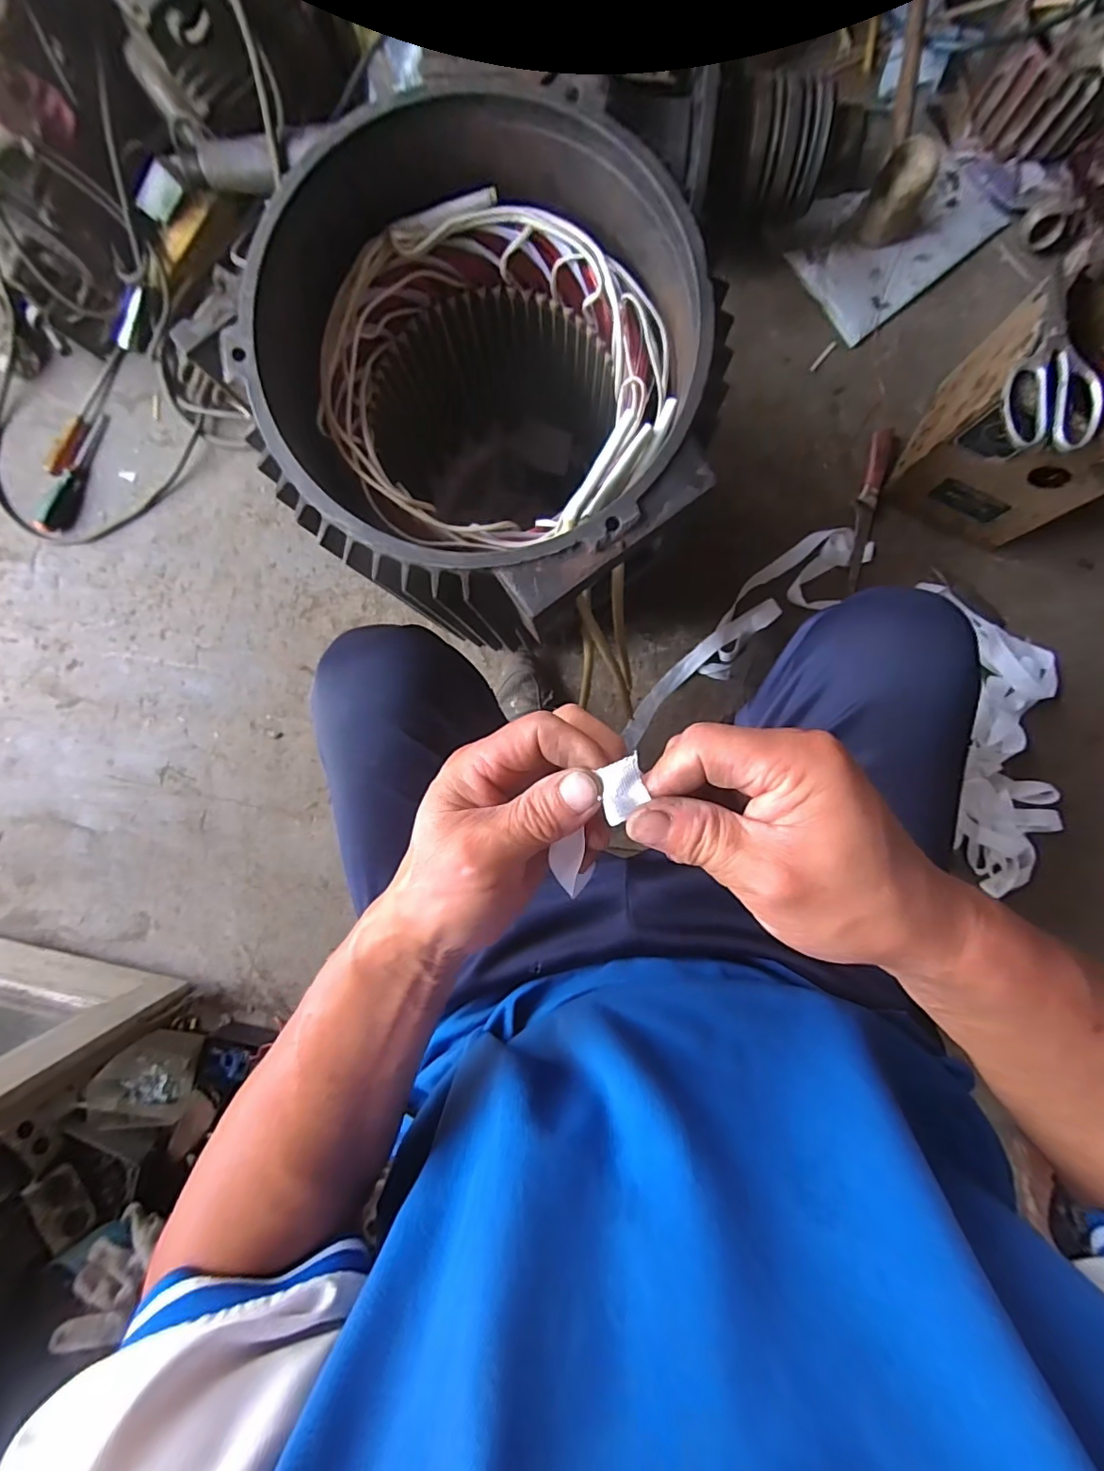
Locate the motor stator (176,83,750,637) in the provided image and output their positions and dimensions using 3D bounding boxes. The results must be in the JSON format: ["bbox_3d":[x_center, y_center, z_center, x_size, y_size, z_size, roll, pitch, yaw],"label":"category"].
[{"bbox_3d":[-0.033,-0.291,0.623,0.352,0.468,0.347,0,90,4],"label":"motor stator"}]

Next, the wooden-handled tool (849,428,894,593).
[{"bbox_3d":[0.474,-0.342,0.810,0.032,0.021,0.238,13,92,3],"label":"wooden-handled tool"}]

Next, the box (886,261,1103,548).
[{"bbox_3d":[0.613,-0.411,0.689,0.189,0.242,0.227,25,93,3],"label":"box"}]

